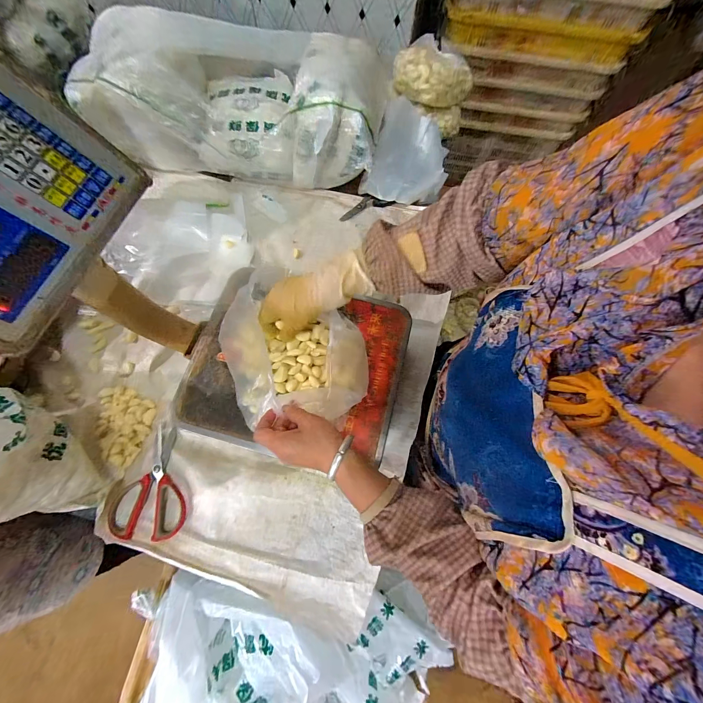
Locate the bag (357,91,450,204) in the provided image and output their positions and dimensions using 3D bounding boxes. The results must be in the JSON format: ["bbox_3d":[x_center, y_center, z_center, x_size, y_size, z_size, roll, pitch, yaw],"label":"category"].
[{"bbox_3d":[0.143,-0.468,0.727,0.182,0.036,0.253,18,81,-13],"label":"bag"}]

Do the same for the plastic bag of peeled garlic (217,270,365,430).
[{"bbox_3d":[-0.090,-0.011,0.455,0.197,0.056,0.243,-22,74,-9],"label":"plastic bag of peeled garlic"}]

